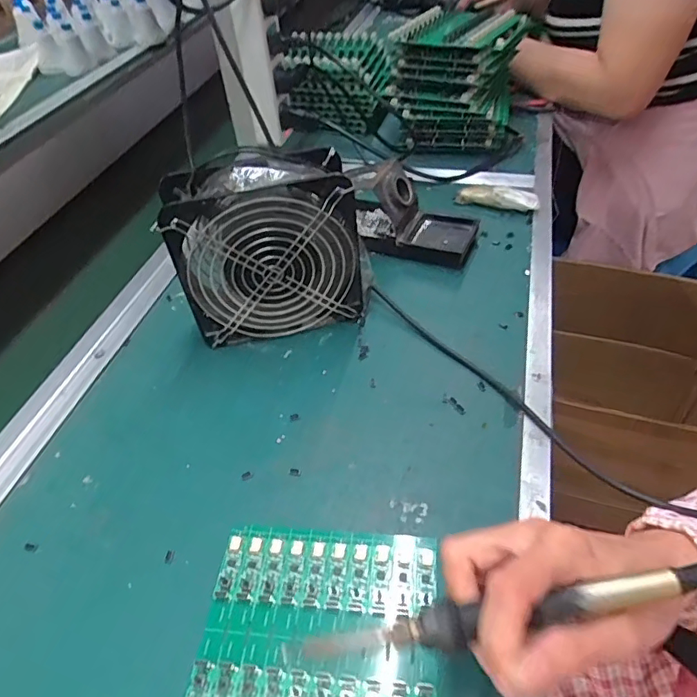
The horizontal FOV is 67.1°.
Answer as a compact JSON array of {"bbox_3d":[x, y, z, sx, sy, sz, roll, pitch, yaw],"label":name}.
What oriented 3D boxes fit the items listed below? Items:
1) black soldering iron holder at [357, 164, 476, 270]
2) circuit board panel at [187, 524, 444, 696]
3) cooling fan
[{"bbox_3d":[0.064,-0.146,0.552,0.138,0.072,0.076,14,50,17],"label":"black soldering iron holder"},{"bbox_3d":[-0.017,0.172,0.312,0.137,0.006,0.136,3,48,8],"label":"circuit board panel"},{"bbox_3d":[-0.065,-0.084,0.454,0.155,0.150,0.061,-10,47,-4],"label":"cooling fan"}]

